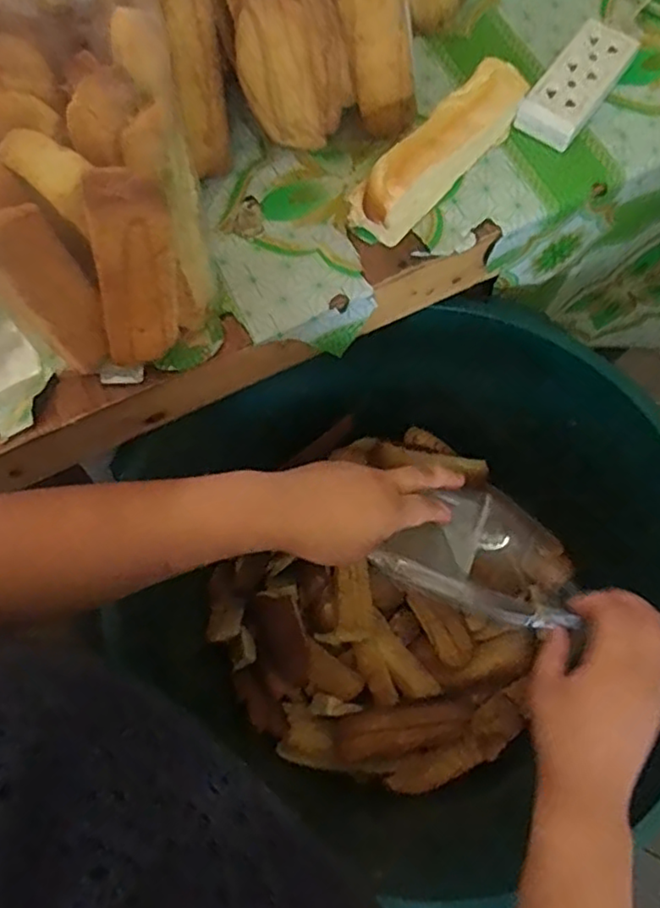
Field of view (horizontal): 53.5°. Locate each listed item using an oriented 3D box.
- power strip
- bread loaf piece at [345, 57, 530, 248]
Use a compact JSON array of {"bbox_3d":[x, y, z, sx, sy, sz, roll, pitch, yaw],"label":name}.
[{"bbox_3d":[0.178,-0.266,0.476,0.044,0.023,0.108,35,75,13],"label":"power strip"},{"bbox_3d":[0.075,-0.207,0.448,0.038,0.041,0.154,41,77,13],"label":"bread loaf piece"}]

